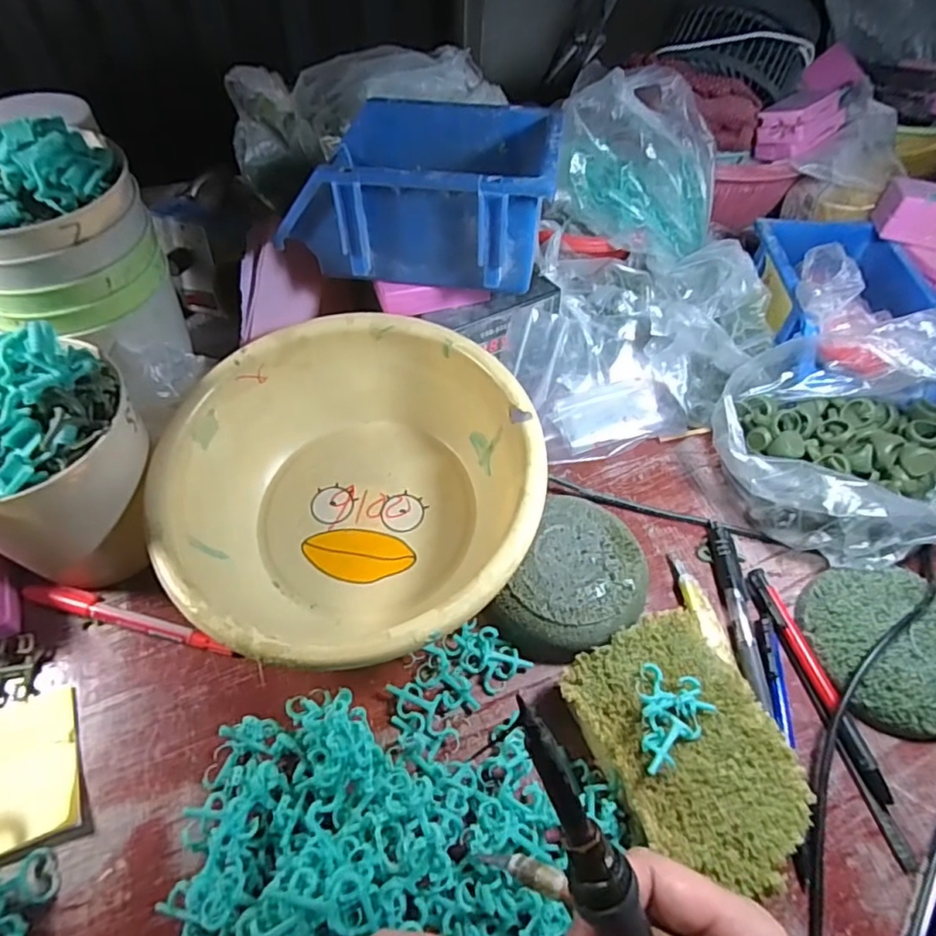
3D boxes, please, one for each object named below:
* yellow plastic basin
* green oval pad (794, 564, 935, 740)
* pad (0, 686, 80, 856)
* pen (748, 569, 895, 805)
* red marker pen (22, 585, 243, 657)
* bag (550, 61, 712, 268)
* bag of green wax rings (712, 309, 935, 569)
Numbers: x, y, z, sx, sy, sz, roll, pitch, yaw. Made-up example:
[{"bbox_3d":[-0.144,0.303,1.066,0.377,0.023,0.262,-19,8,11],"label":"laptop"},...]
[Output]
[{"bbox_3d":[-0.072,0.016,0.373,0.221,0.087,0.216,1,55,-2],"label":"yellow plastic basin"},{"bbox_3d":[0.264,0.109,0.368,0.094,0.022,0.103,-20,58,-16],"label":"green oval pad"},{"bbox_3d":[-0.250,0.164,0.313,0.074,0.007,0.076,-18,57,-15],"label":"pad"},{"bbox_3d":[0.213,0.125,0.361,0.012,0.010,0.139,-11,56,-10],"label":"pen"},{"bbox_3d":[-0.210,0.093,0.368,0.140,0.011,0.014,13,55,7],"label":"red marker pen"},{"bbox_3d":[0.149,-0.260,0.505,0.140,0.103,0.120,11,55,5],"label":"bag"},{"bbox_3d":[0.287,-0.030,0.419,0.206,0.094,0.162,-24,59,-18],"label":"bag of green wax rings"}]

